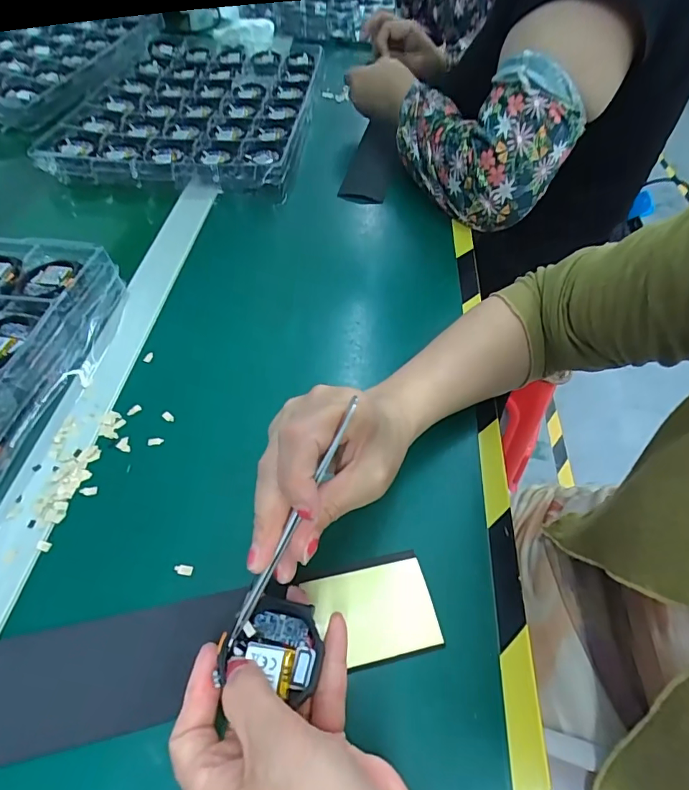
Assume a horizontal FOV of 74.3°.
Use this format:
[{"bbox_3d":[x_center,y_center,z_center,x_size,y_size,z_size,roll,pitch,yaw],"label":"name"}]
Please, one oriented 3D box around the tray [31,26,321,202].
[{"bbox_3d":[-0.201,-0.405,0.624,0.307,0.047,0.418,5,49,1],"label":"tray"}]

